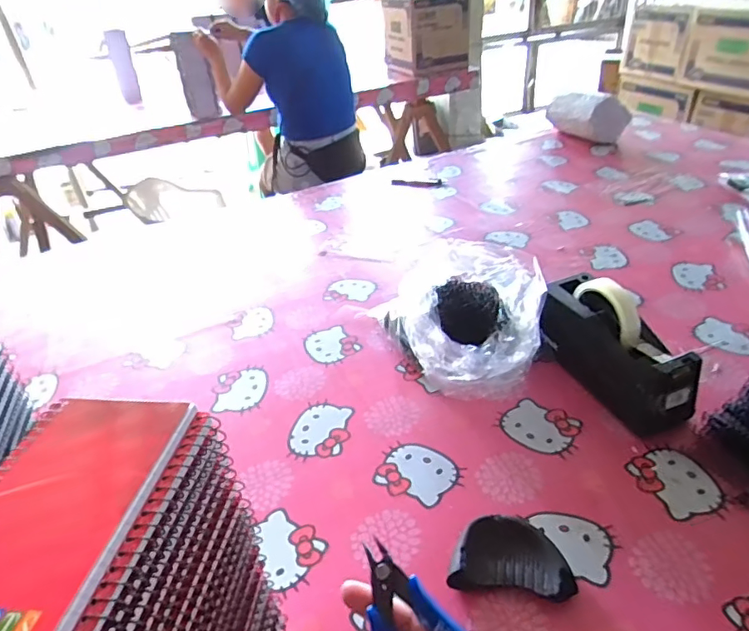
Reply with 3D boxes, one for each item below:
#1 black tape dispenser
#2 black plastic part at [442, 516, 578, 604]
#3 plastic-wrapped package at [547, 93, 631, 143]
[{"bbox_3d":[0.287,0.034,0.628,0.081,0.128,0.202,-19,39,-18],"label":"black tape dispenser"},{"bbox_3d":[0.124,0.221,0.473,0.104,0.029,0.063,4,37,12],"label":"black plastic part"},{"bbox_3d":[0.569,-0.540,1.392,0.110,0.128,0.194,-17,38,-15],"label":"plastic-wrapped package"}]

